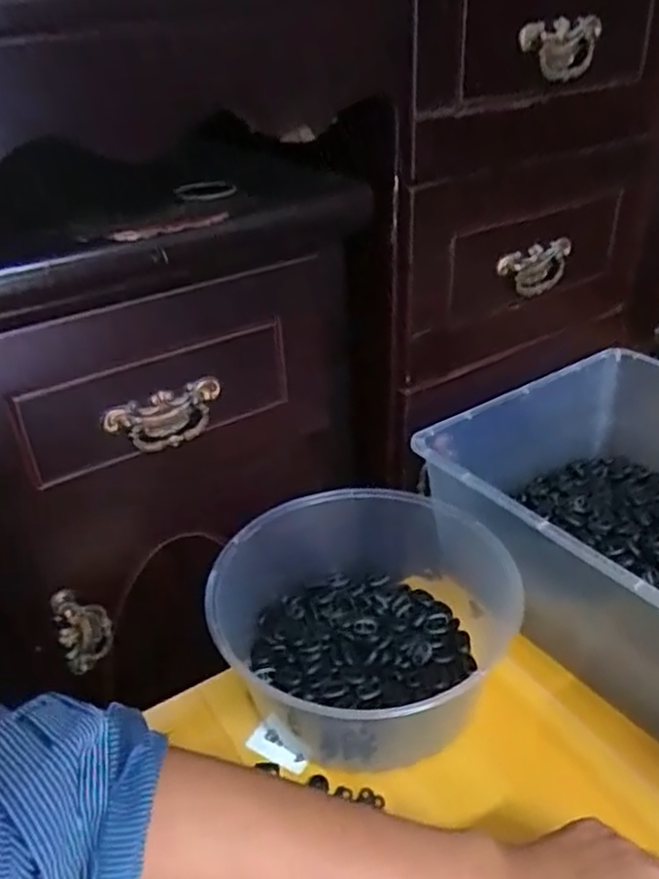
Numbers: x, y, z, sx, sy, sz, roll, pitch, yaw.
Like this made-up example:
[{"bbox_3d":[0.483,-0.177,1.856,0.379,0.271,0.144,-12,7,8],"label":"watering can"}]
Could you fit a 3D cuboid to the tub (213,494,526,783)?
[{"bbox_3d":[0.034,0.136,0.563,0.217,0.088,0.202,-2,32,1],"label":"tub"}]

